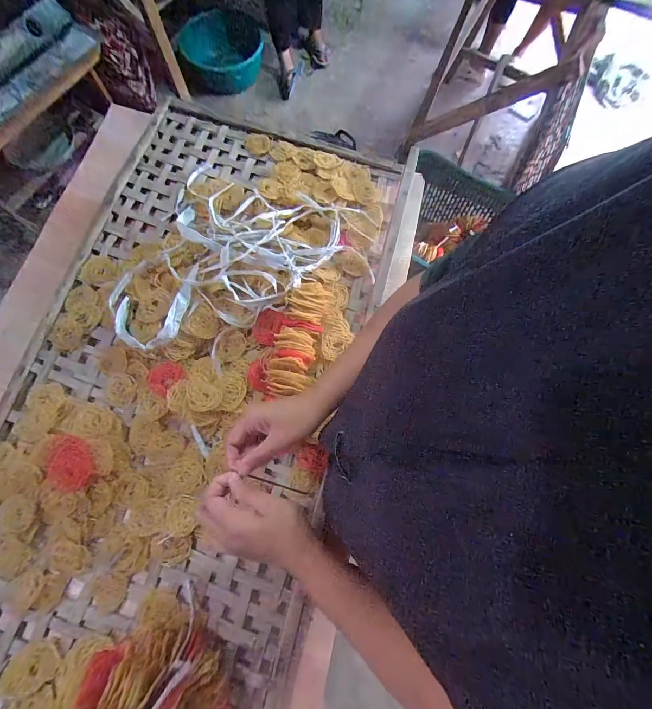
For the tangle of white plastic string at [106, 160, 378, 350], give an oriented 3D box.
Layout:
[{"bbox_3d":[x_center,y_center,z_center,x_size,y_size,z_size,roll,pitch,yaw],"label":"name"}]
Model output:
[{"bbox_3d":[-0.186,-0.235,0.649,0.469,0.068,0.362,-17,75,-7],"label":"tangle of white plastic string"}]

